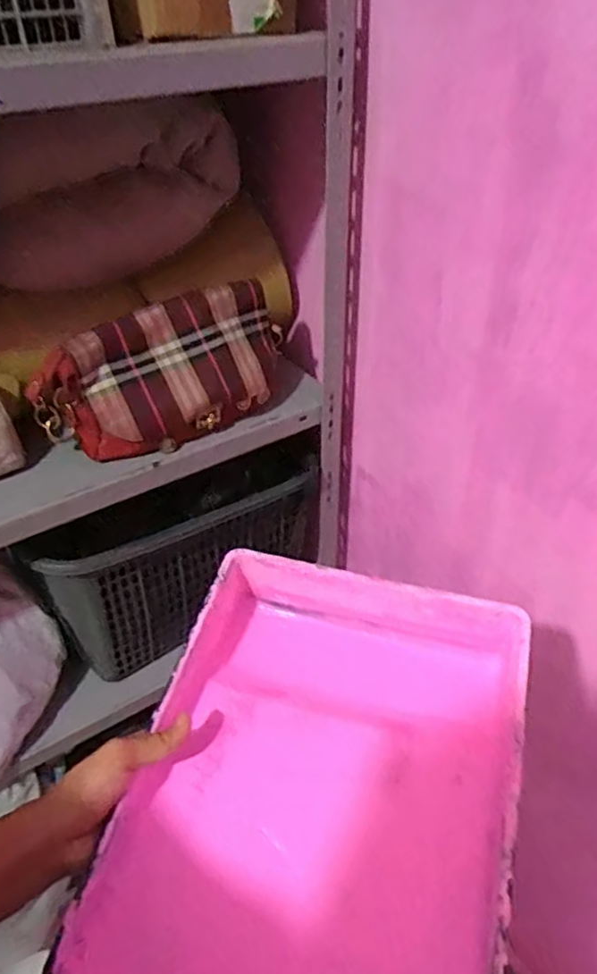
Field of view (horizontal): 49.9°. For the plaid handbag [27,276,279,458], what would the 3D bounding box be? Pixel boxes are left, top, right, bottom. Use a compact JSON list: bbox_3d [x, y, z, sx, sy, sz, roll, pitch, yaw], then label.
[{"bbox_3d":[-0.186,-0.161,0.878,0.339,0.165,0.151,-23,44,-26],"label":"plaid handbag"}]

